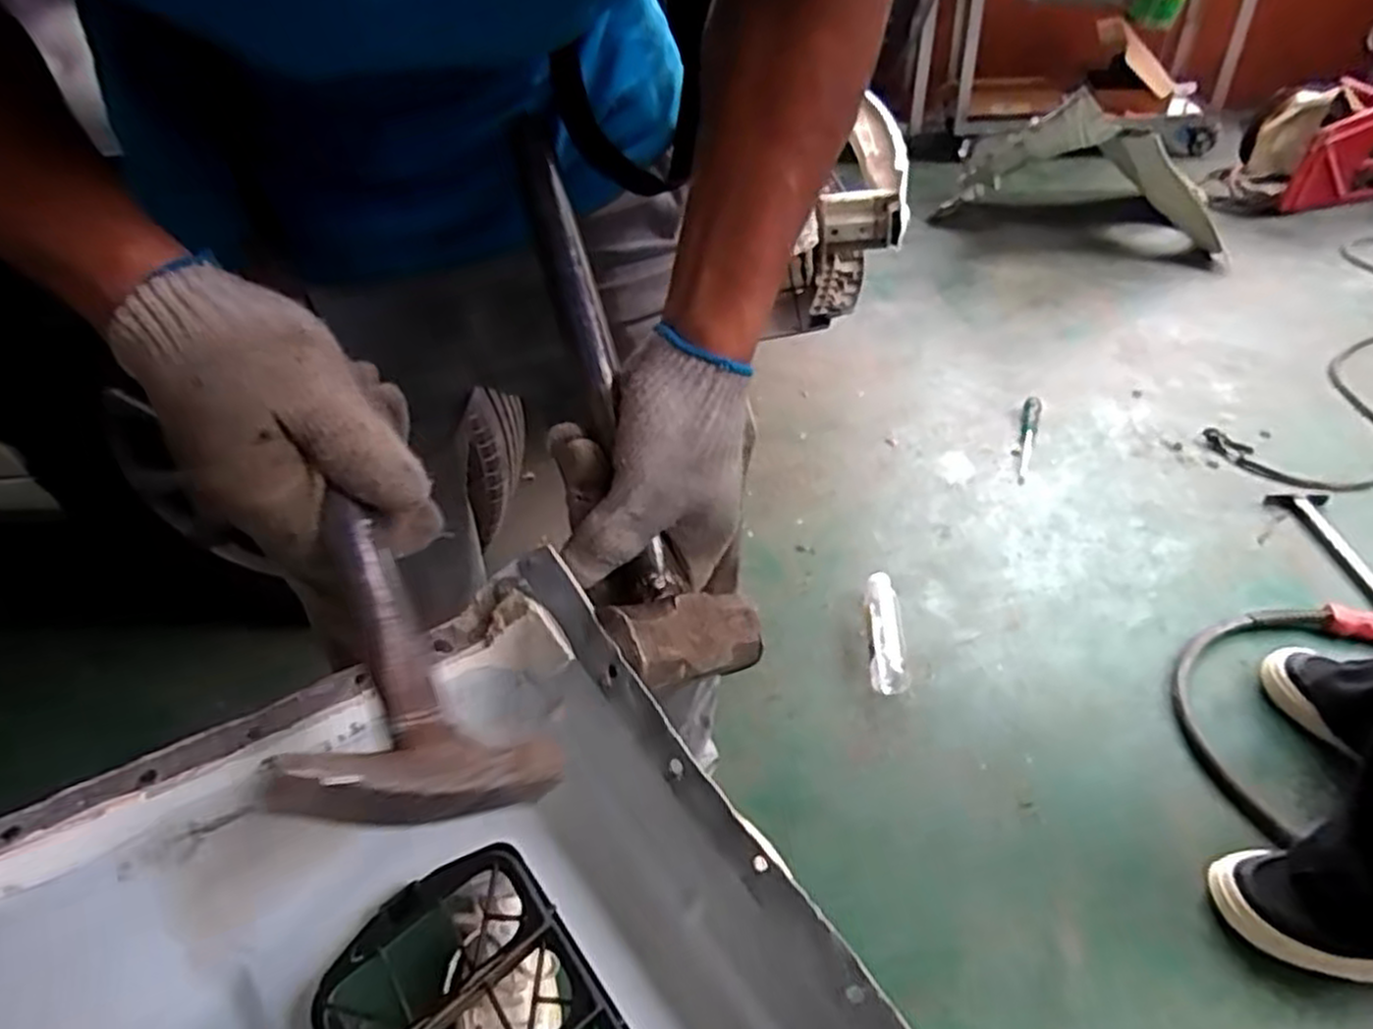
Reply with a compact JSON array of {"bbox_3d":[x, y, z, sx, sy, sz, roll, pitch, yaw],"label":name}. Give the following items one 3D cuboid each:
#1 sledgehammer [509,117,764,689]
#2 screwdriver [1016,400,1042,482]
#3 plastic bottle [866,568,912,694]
[{"bbox_3d":[-0.042,-0.067,0.389,0.084,0.069,0.309,-15,75,-14],"label":"sledgehammer"},{"bbox_3d":[0.666,-0.152,1.483,0.032,0.033,0.250,12,40,19],"label":"screwdriver"},{"bbox_3d":[0.293,0.170,1.132,0.054,0.050,0.222,2,40,9],"label":"plastic bottle"}]

